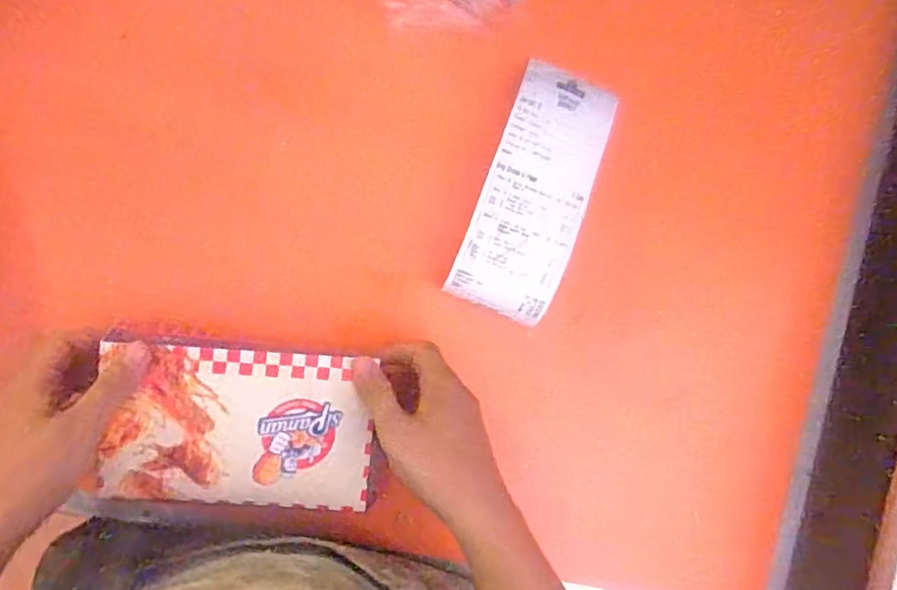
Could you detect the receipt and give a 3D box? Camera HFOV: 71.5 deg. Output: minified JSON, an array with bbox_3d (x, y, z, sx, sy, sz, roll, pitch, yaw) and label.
[{"bbox_3d":[0.068,-0.081,0.476,0.077,0.031,0.193,21,89,-8],"label":"receipt"}]

